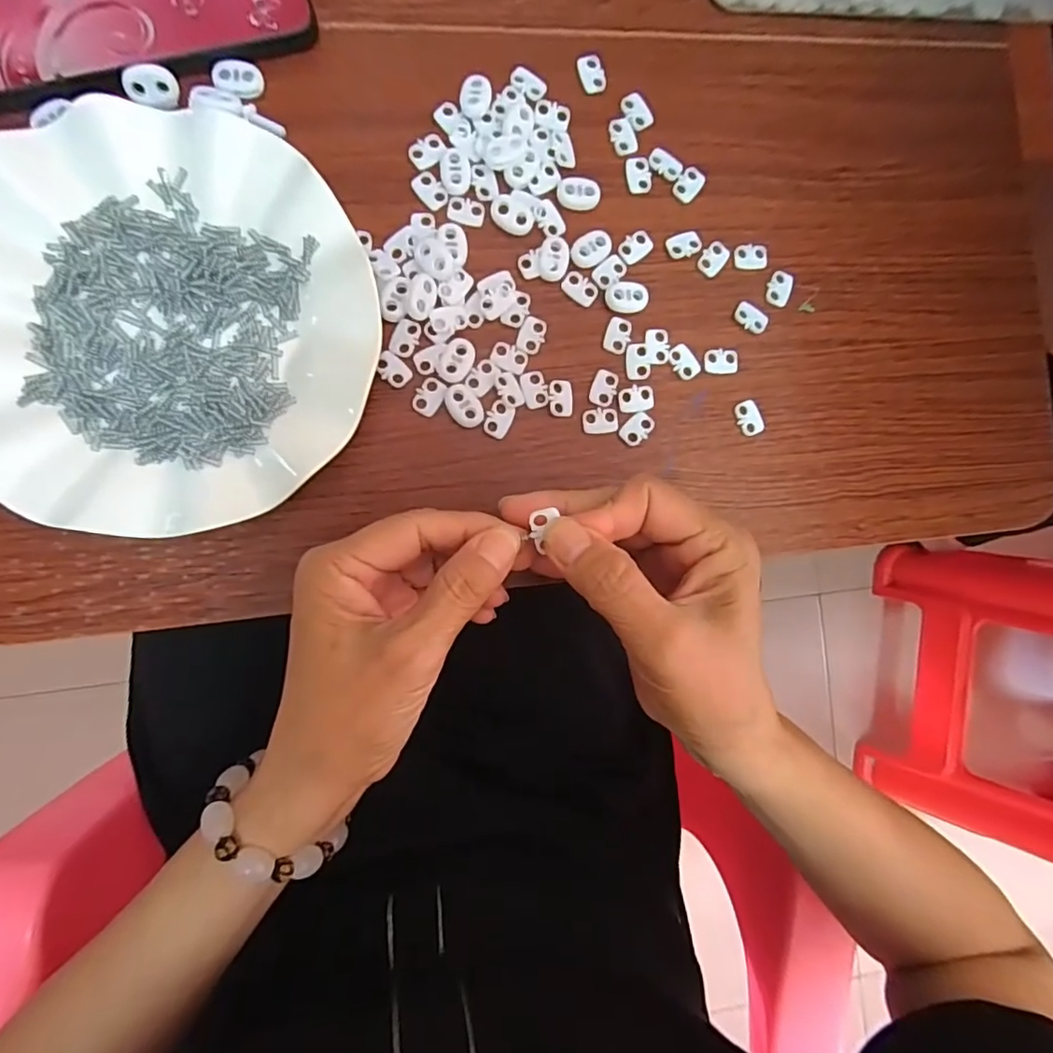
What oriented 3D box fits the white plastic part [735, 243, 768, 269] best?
[{"bbox_3d":[0.124,-0.148,0.310,0.019,0.004,0.013,-1,89,-8],"label":"white plastic part"}]

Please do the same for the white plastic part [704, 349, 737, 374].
[{"bbox_3d":[0.106,-0.089,0.305,0.019,0.004,0.013,-4,89,-8],"label":"white plastic part"}]

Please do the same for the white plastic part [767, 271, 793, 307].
[{"bbox_3d":[0.140,-0.131,0.312,0.012,0.004,0.021,22,86,-7],"label":"white plastic part"}]

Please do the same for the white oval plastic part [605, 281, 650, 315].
[{"bbox_3d":[0.053,-0.121,0.297,0.023,0.004,0.016,1,89,-8],"label":"white oval plastic part"}]

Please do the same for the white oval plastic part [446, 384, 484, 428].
[{"bbox_3d":[-0.030,-0.061,0.283,0.016,0.004,0.023,-33,93,-7],"label":"white oval plastic part"}]

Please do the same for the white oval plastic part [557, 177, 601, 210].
[{"bbox_3d":[0.028,-0.174,0.295,0.022,0.005,0.016,0,89,-8],"label":"white oval plastic part"}]

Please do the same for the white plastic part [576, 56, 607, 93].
[{"bbox_3d":[0.035,-0.241,0.300,0.014,0.004,0.019,-16,91,-8],"label":"white plastic part"}]

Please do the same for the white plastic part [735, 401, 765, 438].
[{"bbox_3d":[0.121,-0.059,0.307,0.012,0.004,0.018,-24,92,-8],"label":"white plastic part"}]

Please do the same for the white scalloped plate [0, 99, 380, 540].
[{"bbox_3d":[-0.162,-0.091,0.252,0.180,0.023,0.182,0,89,-8],"label":"white scalloped plate"}]

